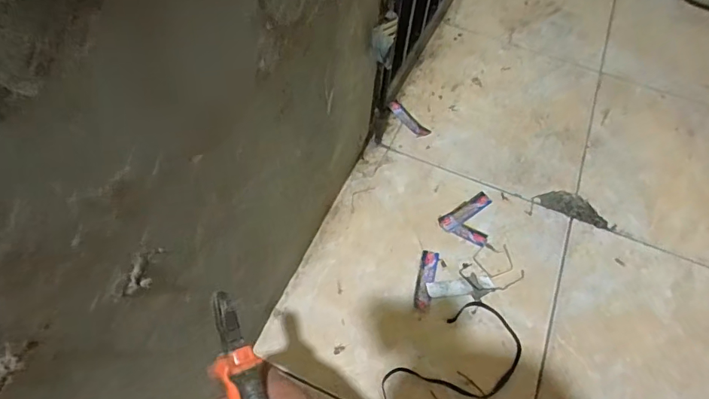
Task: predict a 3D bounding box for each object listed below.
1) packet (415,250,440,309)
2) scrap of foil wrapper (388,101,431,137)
[{"bbox_3d":[0.102,0.112,0.649,0.025,0.009,0.087,14,55,5],"label":"packet"},{"bbox_3d":[0.097,-0.146,0.833,0.029,0.004,0.097,-27,61,-22],"label":"scrap of foil wrapper"}]

